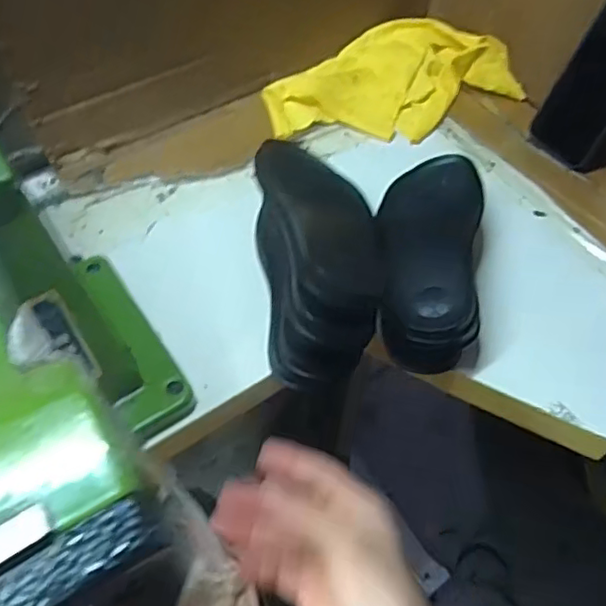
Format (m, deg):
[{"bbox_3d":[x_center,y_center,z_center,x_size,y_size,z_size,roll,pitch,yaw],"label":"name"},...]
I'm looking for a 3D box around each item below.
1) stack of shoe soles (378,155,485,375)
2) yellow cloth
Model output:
[{"bbox_3d":[0.111,-0.043,0.554,0.087,0.072,0.217,8,54,4],"label":"stack of shoe soles"},{"bbox_3d":[0.094,-0.270,0.743,0.294,0.043,0.169,-24,58,-18],"label":"yellow cloth"}]

